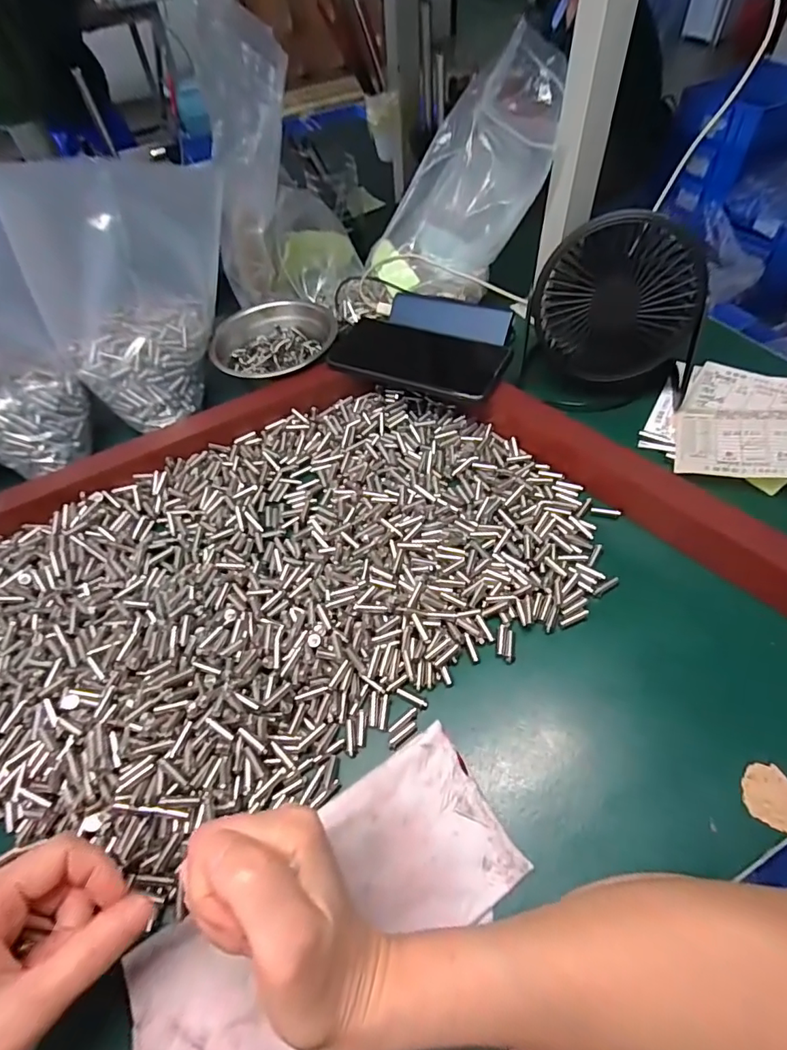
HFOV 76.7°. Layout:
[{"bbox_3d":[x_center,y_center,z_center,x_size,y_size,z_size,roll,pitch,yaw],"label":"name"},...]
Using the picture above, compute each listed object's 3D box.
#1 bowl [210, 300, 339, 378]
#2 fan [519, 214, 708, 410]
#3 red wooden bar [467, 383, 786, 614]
[{"bbox_3d":[-0.127,-0.197,0.530,0.127,0.040,0.127,-2,54,3],"label":"bowl"},{"bbox_3d":[0.191,-0.179,0.432,0.144,0.145,0.068,8,55,12],"label":"fan"},{"bbox_3d":[0.182,-0.030,0.378,0.034,0.038,0.300,-29,53,-22],"label":"red wooden bar"}]

